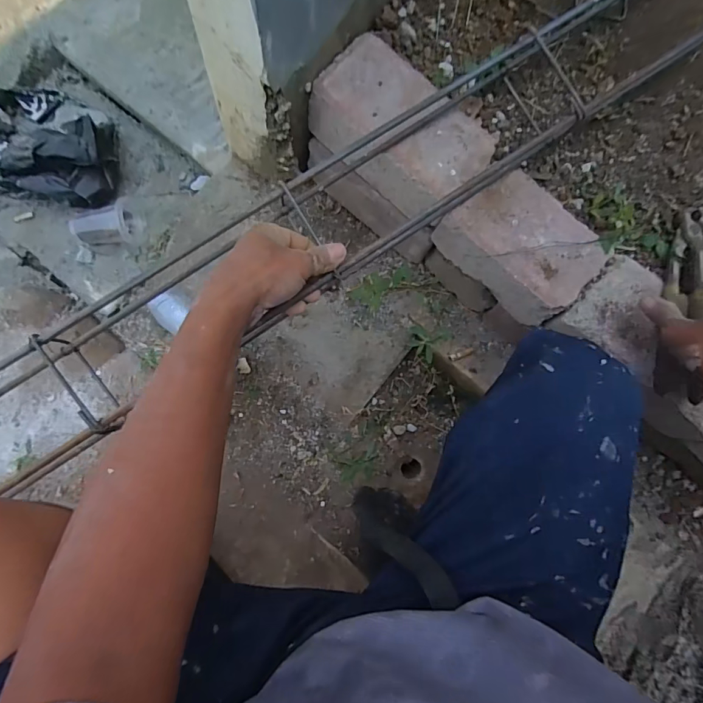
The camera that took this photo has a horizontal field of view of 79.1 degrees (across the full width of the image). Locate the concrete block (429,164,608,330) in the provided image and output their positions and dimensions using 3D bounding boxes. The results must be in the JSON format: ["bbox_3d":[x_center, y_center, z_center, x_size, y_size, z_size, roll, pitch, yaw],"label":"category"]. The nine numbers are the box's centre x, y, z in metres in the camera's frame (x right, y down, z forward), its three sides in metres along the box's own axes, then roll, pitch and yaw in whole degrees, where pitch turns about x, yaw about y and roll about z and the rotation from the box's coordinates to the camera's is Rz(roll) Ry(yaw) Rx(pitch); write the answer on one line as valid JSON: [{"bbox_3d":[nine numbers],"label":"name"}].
[{"bbox_3d":[0.200,-0.123,0.508,0.110,0.071,0.163,-43,88,-9],"label":"concrete block"}]

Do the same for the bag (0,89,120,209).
[{"bbox_3d":[-0.479,-0.333,0.652,0.232,0.100,0.184,12,82,-4],"label":"bag"}]

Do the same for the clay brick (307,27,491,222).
[{"bbox_3d":[0.053,-0.255,0.506,0.201,0.072,0.121,38,81,0],"label":"clay brick"}]

